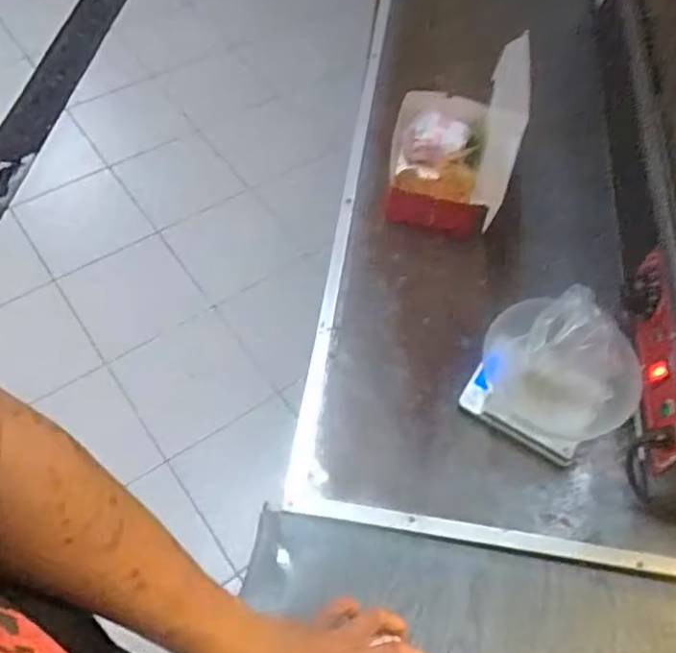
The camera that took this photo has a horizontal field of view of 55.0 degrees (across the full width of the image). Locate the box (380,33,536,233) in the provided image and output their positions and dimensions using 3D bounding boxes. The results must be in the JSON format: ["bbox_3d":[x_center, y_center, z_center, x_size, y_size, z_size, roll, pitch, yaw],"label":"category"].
[{"bbox_3d":[0.141,-0.227,0.789,0.145,0.141,0.226,10,58,4],"label":"box"}]

